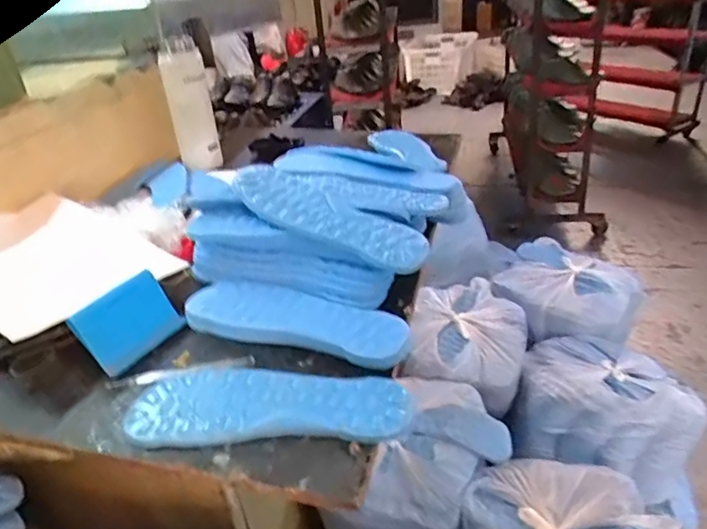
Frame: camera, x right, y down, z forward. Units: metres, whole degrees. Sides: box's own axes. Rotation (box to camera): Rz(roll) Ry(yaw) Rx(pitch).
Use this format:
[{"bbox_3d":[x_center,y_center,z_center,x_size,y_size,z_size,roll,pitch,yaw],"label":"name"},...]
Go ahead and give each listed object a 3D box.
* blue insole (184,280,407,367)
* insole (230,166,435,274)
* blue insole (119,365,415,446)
[{"bbox_3d":[-0.060,0.056,0.566,0.247,0.022,0.076,7,33,21],"label":"blue insole"},{"bbox_3d":[-0.037,-0.056,0.601,0.252,0.016,0.084,29,48,27],"label":"insole"},{"bbox_3d":[-0.077,0.127,0.482,0.252,0.013,0.078,-3,31,4],"label":"blue insole"}]

